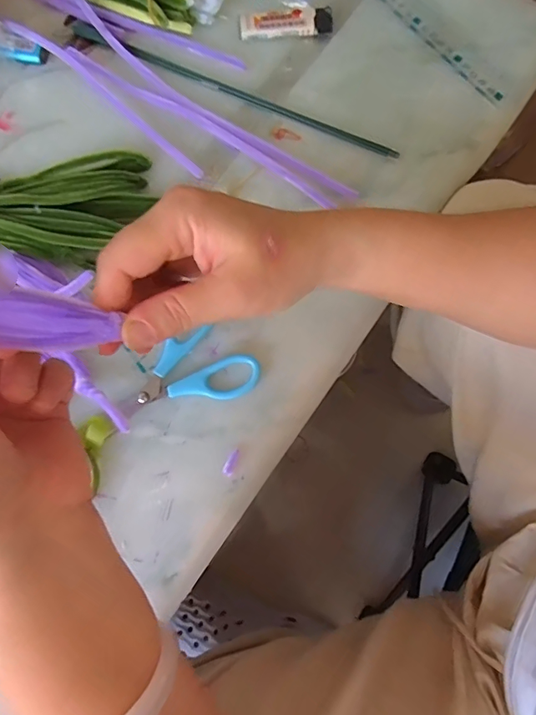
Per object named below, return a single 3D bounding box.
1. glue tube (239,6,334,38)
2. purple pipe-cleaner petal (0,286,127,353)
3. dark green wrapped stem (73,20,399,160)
[{"bbox_3d":[0.015,-0.280,0.389,0.078,0.008,0.022,-4,77,0],"label":"glue tube"},{"bbox_3d":[-0.097,-0.015,0.194,0.067,0.006,0.024,9,76,-22],"label":"purple pipe-cleaner petal"},{"bbox_3d":[-0.033,-0.220,0.379,0.293,0.006,0.012,25,79,7],"label":"dark green wrapped stem"}]

